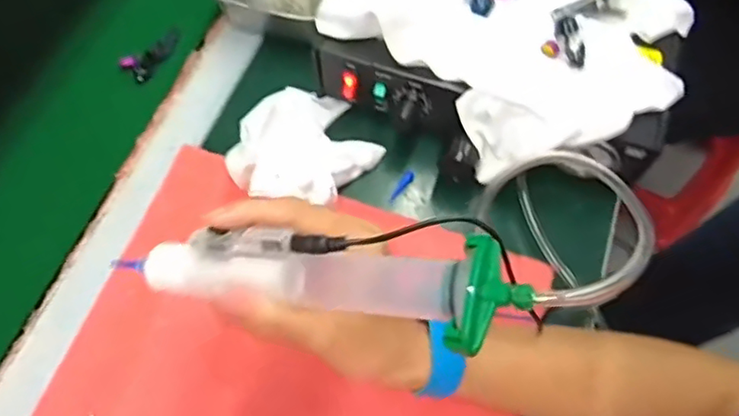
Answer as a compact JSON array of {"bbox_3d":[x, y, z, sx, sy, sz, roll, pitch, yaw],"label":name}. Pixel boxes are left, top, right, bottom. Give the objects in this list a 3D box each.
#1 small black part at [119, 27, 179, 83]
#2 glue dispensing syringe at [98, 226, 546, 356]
[{"bbox_3d":[-0.168,-0.122,0.468,0.020,0.009,0.052,38,69,15],"label":"small black part"},{"bbox_3d":[-0.024,0.032,0.260,0.179,0.033,0.040,2,65,16],"label":"glue dispensing syringe"}]

